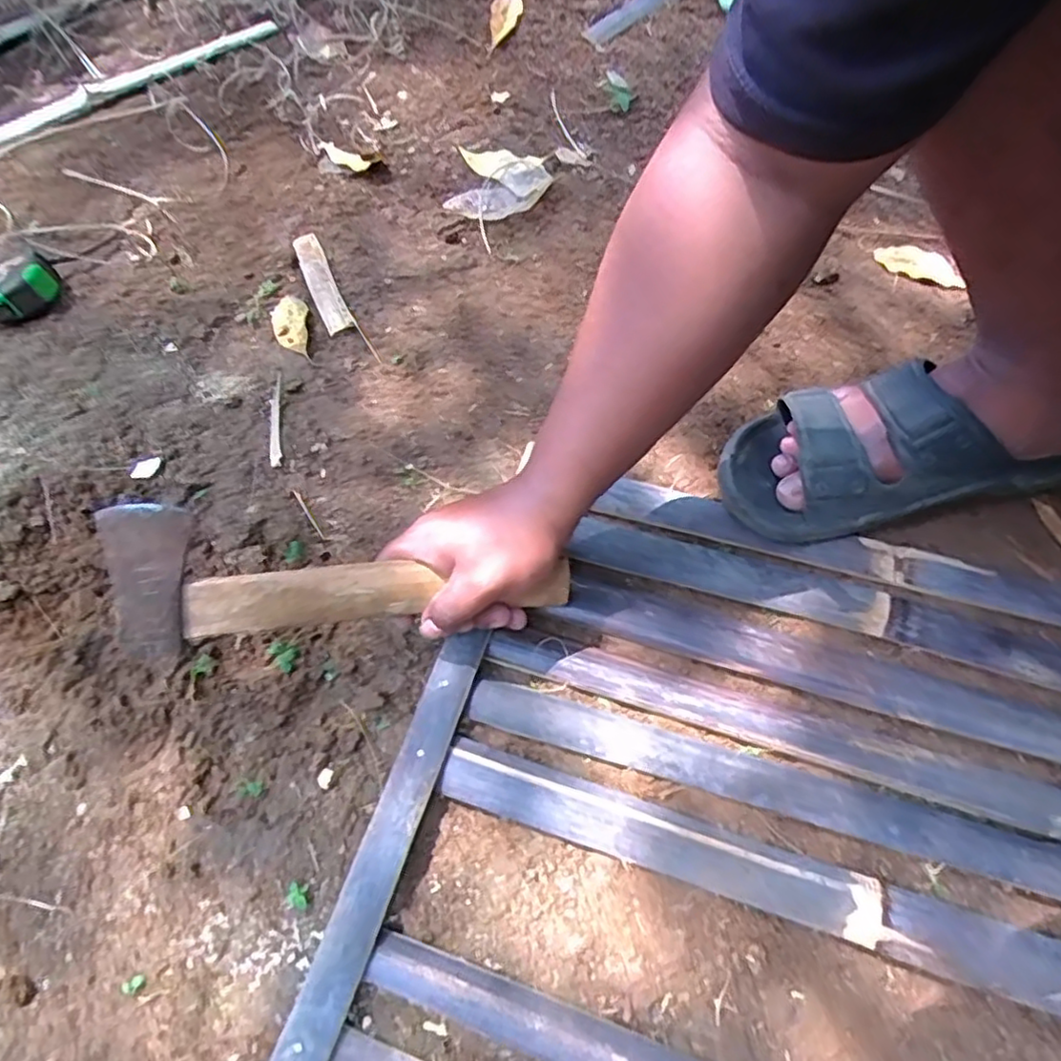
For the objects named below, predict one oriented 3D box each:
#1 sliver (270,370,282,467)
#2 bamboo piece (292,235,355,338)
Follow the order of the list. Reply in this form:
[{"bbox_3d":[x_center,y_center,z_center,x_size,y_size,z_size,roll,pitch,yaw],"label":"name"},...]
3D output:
[{"bbox_3d":[-0.222,-0.100,0.588,0.009,0.006,0.098,-8,60,-1],"label":"sliver"},{"bbox_3d":[-0.207,-0.248,0.667,0.026,0.017,0.132,-22,62,-9],"label":"bamboo piece"}]

